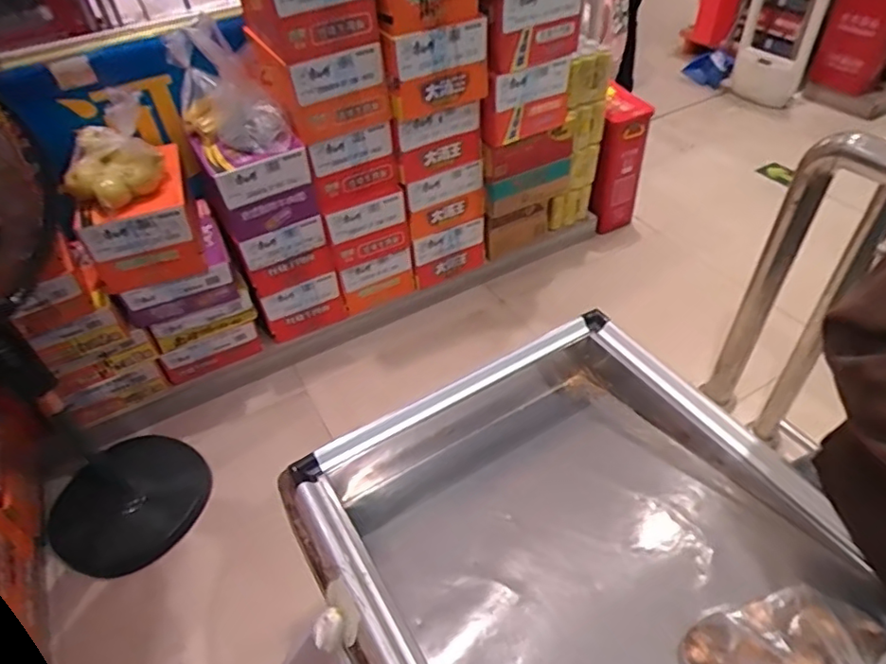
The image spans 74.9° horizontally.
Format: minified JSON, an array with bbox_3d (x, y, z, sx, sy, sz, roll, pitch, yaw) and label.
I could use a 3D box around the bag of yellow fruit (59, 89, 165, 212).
[{"bbox_3d":[-0.908,-0.495,1.553,0.233,0.225,0.219,-14,45,-10],"label":"bag of yellow fruit"}]

